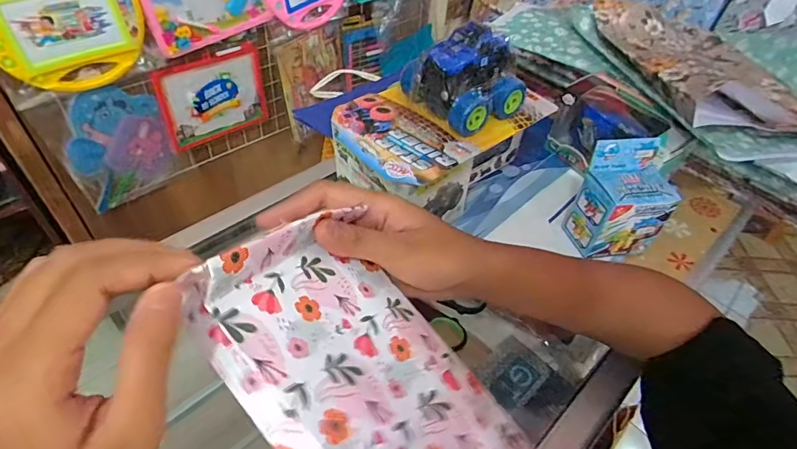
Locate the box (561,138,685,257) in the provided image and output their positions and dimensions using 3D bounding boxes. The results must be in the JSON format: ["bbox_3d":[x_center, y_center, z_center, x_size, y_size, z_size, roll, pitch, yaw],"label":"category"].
[{"bbox_3d":[0.219,-0.023,0.449,0.080,0.098,0.067,-3,47,-9],"label":"box"}]

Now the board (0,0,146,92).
[{"bbox_3d":[-0.658,-0.399,0.893,0.274,0.273,0.023,-27,55,-28],"label":"board"}]

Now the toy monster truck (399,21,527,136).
[{"bbox_3d":[0.065,-0.141,0.436,0.092,0.081,0.087,-28,56,-29],"label":"toy monster truck"}]

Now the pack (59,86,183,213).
[{"bbox_3d":[-0.688,-0.192,1.127,0.232,0.299,0.017,-30,57,-30],"label":"pack"}]

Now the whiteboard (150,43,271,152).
[{"bbox_3d":[-0.493,-0.338,1.225,0.281,0.243,0.019,-31,57,-31],"label":"whiteboard"}]

